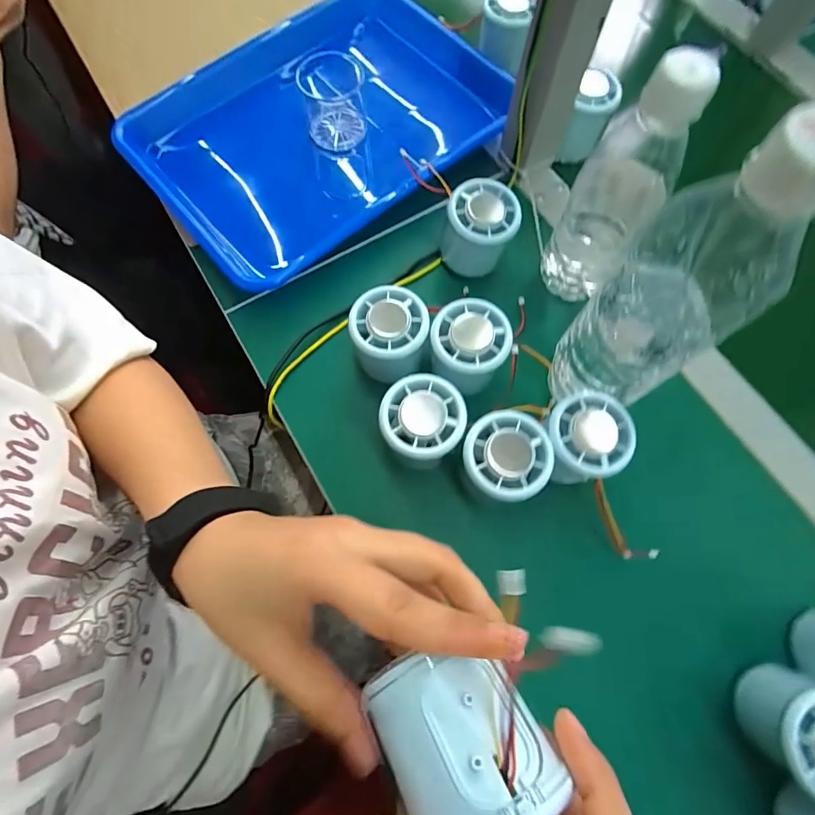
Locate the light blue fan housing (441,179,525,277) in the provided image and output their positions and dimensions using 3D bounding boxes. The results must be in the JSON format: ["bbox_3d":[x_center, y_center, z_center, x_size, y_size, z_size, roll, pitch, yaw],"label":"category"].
[{"bbox_3d":[0.058,-0.144,0.364,0.058,0.059,0.055,18,71,5],"label":"light blue fan housing"}]

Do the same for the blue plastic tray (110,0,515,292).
[{"bbox_3d":[-0.081,-0.264,0.437,0.325,0.083,0.239,-38,76,-13],"label":"blue plastic tray"}]

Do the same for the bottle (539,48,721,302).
[{"bbox_3d":[0.143,-0.145,0.305,0.056,0.176,0.048,26,72,8],"label":"bottle"}]

